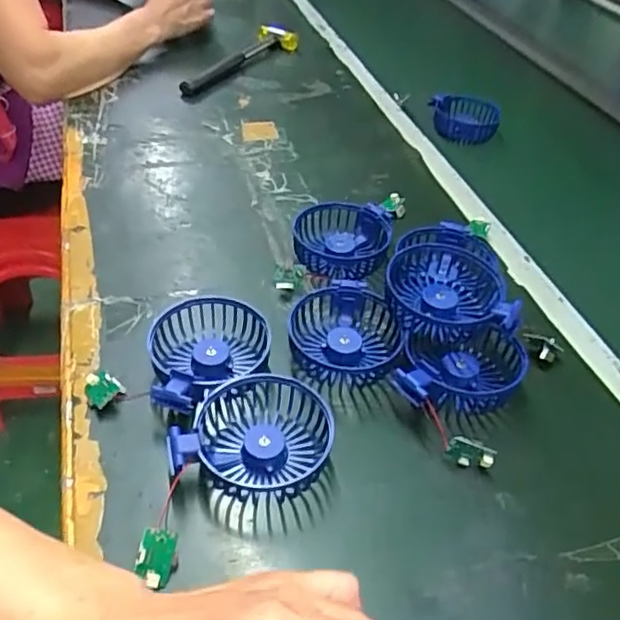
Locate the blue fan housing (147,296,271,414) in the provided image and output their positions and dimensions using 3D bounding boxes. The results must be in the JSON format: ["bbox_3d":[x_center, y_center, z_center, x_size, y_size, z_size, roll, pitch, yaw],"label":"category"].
[{"bbox_3d":[-0.074,0.033,0.458,0.086,0.029,0.093,-7,44,-12],"label":"blue fan housing"}]

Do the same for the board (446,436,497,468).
[{"bbox_3d":[0.108,0.098,0.419,0.031,0.020,0.006,24,26,2],"label":"board"}]

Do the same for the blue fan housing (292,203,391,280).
[{"bbox_3d":[0.028,-0.066,0.581,0.086,0.035,0.086,2,43,-2],"label":"blue fan housing"}]

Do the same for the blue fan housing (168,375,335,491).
[{"bbox_3d":[-0.036,0.085,0.415,0.085,0.033,0.098,26,47,21],"label":"blue fan housing"}]

